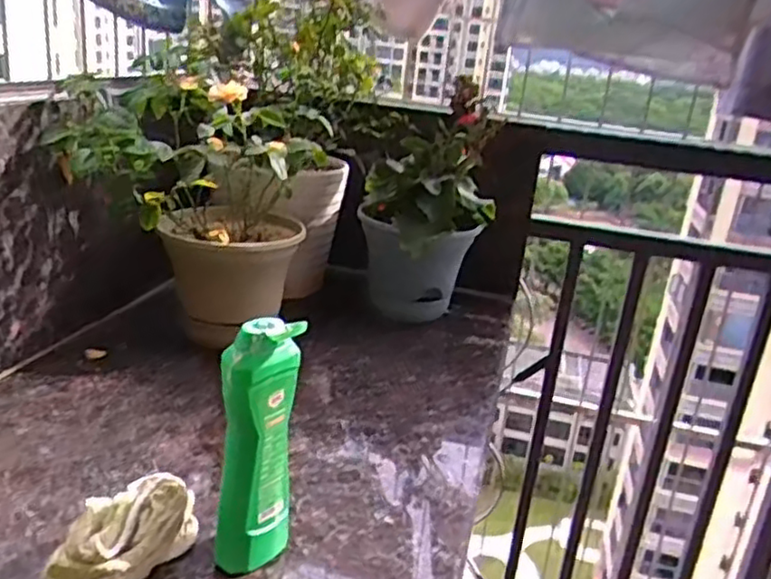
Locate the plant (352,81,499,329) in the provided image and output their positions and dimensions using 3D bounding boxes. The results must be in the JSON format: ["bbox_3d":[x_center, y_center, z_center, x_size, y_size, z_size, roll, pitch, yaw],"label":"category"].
[{"bbox_3d":[0.060,-0.119,1.074,0.194,0.347,0.175,7,20,5],"label":"plant"}]

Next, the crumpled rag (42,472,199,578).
[{"bbox_3d":[-0.202,0.191,0.548,0.056,0.062,0.129,17,23,30],"label":"crumpled rag"}]

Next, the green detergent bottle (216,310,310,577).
[{"bbox_3d":[-0.098,0.124,0.547,0.049,0.211,0.050,7,20,5],"label":"green detergent bottle"}]

